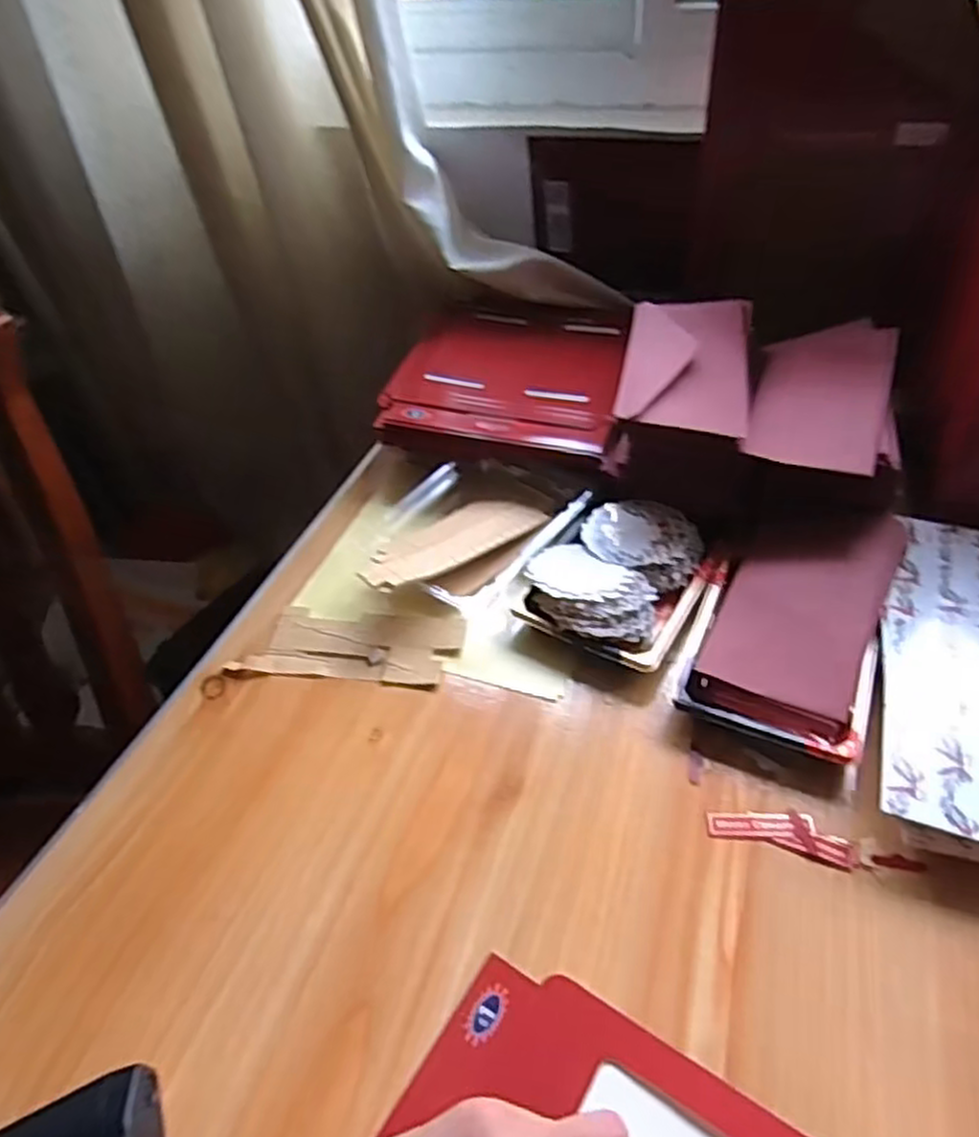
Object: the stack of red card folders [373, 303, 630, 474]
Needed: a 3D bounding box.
[{"bbox_3d":[0.023,-0.184,0.719,0.207,0.024,0.232,8,45,14],"label":"stack of red card folders"}]

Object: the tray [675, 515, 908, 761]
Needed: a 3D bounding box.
[{"bbox_3d":[0.208,0.034,0.516,0.112,0.034,0.193,17,48,22],"label":"tray"}]

